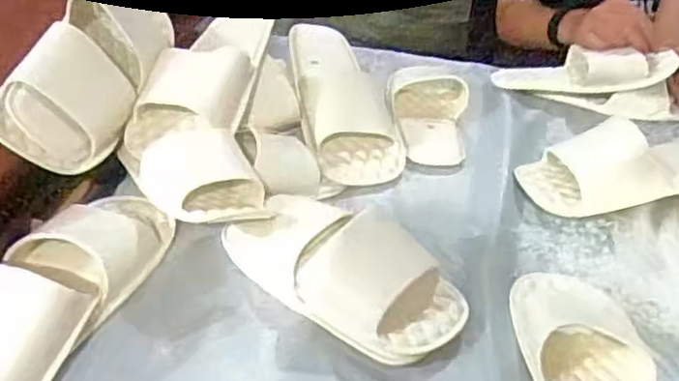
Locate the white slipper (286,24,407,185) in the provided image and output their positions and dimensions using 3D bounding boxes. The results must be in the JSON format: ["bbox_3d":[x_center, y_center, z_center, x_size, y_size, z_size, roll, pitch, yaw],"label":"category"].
[{"bbox_3d":[0.006,-0.115,0.822,0.115,0.074,0.248,-4,50,-11],"label":"white slipper"}]

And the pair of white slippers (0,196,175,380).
[{"bbox_3d":[-0.229,0.078,0.557,0.099,0.078,0.254,14,38,12],"label":"pair of white slippers"}]

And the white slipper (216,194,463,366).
[{"bbox_3d":[0.001,0.058,0.616,0.227,0.069,0.104,30,43,30],"label":"white slipper"}]

